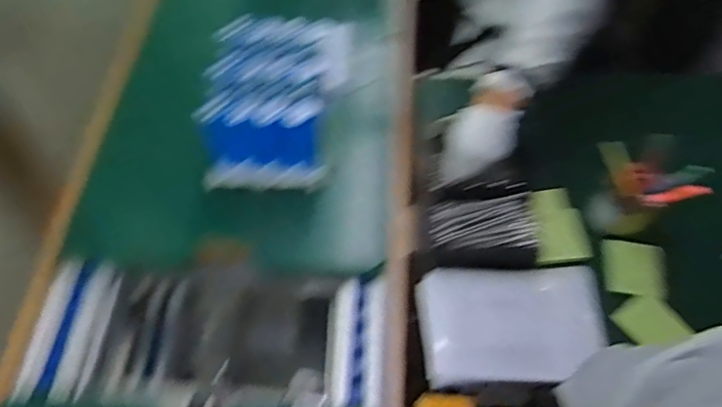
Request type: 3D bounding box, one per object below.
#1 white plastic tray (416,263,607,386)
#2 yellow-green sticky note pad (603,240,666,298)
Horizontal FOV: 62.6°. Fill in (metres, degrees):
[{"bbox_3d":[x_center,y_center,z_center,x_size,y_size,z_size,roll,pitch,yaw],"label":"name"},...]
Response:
[{"bbox_3d":[0.218,0.165,0.842,0.255,0.022,0.166,-2,57,-1],"label":"white plastic tray"},{"bbox_3d":[0.416,0.098,0.900,0.089,0.015,0.086,10,57,6],"label":"yellow-green sticky note pad"}]

